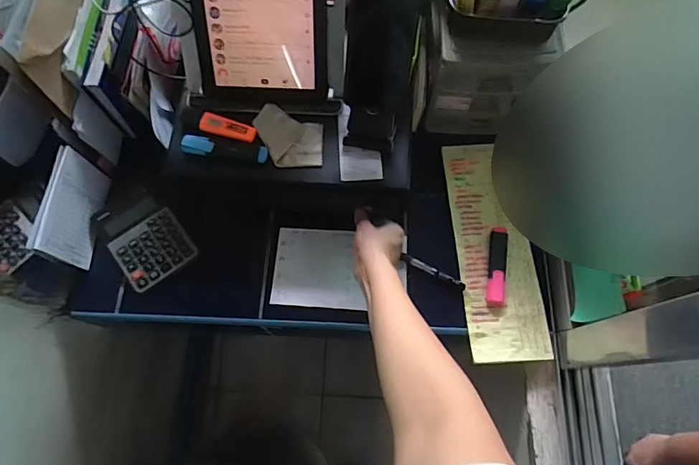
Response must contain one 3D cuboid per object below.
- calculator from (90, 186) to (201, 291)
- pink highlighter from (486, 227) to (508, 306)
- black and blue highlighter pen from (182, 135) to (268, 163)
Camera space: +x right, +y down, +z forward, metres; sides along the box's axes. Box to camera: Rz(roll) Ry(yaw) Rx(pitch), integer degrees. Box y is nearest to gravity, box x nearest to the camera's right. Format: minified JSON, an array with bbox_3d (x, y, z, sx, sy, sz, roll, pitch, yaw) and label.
[{"bbox_3d":[-0.300,0.004,0.671,0.100,0.017,0.140,-37,73,-13],"label":"calculator"},{"bbox_3d":[0.215,0.046,0.664,0.026,0.011,0.118,9,70,4],"label":"pink highlighter"},{"bbox_3d":[-0.167,-0.113,0.617,0.112,0.012,0.027,6,69,3],"label":"black and blue highlighter pen"}]

